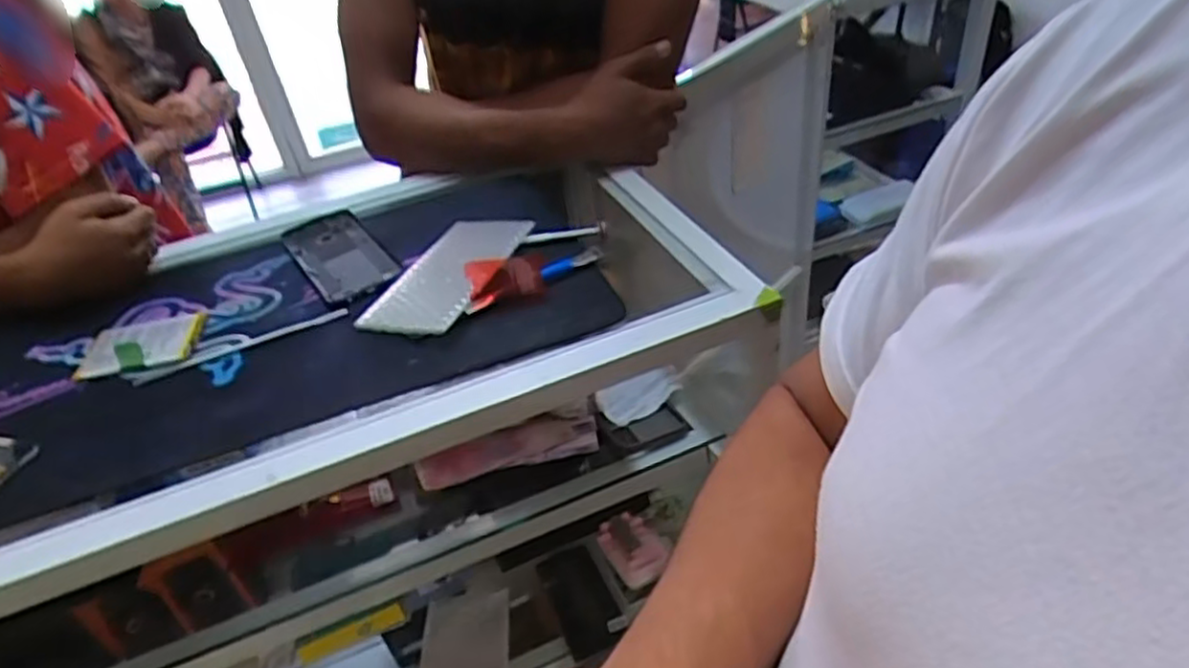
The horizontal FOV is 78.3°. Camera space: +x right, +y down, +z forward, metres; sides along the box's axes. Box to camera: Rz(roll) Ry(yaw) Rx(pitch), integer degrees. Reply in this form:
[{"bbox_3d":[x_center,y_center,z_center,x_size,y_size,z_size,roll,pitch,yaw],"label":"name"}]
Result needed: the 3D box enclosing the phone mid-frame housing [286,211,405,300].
[{"bbox_3d":[-0.242,-0.079,0.685,0.070,0.009,0.168,-26,41,-23],"label":"phone mid-frame housing"}]

